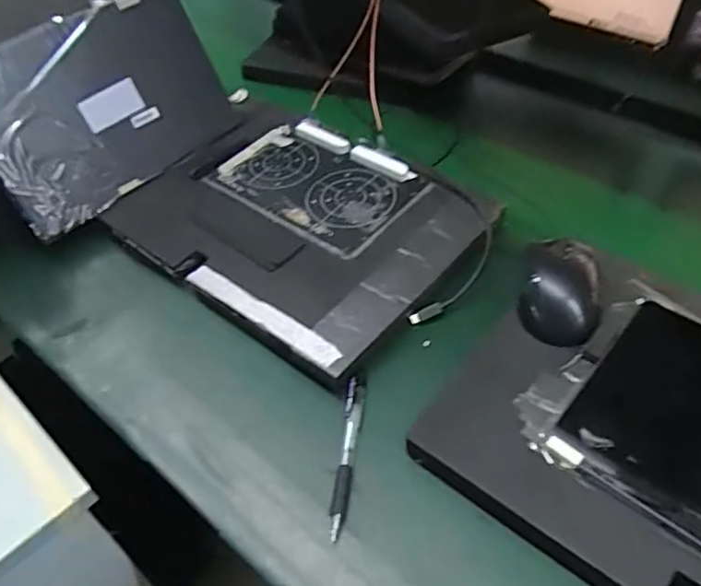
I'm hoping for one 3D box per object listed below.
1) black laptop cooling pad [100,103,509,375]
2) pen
[{"bbox_3d":[-0.060,-0.080,0.600,0.336,0.027,0.245,29,60,24],"label":"black laptop cooling pad"},{"bbox_3d":[-0.003,0.121,0.451,0.013,0.010,0.125,5,48,8],"label":"pen"}]

